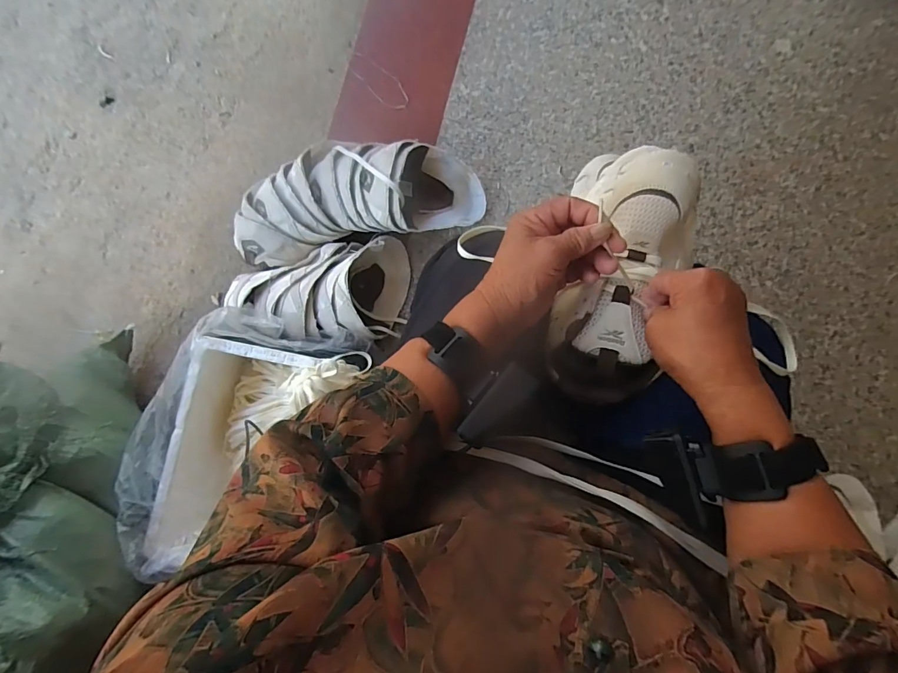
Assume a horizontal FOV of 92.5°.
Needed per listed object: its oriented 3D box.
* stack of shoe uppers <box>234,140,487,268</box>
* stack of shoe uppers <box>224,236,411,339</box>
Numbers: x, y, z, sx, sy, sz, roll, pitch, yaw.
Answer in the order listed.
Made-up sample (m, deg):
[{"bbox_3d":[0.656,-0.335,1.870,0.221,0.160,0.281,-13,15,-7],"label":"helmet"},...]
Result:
[{"bbox_3d":[-0.164,-0.258,0.772,0.443,0.119,0.190,-15,85,-1],"label":"stack of shoe uppers"},{"bbox_3d":[-0.229,-0.082,0.788,0.287,0.148,0.179,-2,83,0],"label":"stack of shoe uppers"}]

